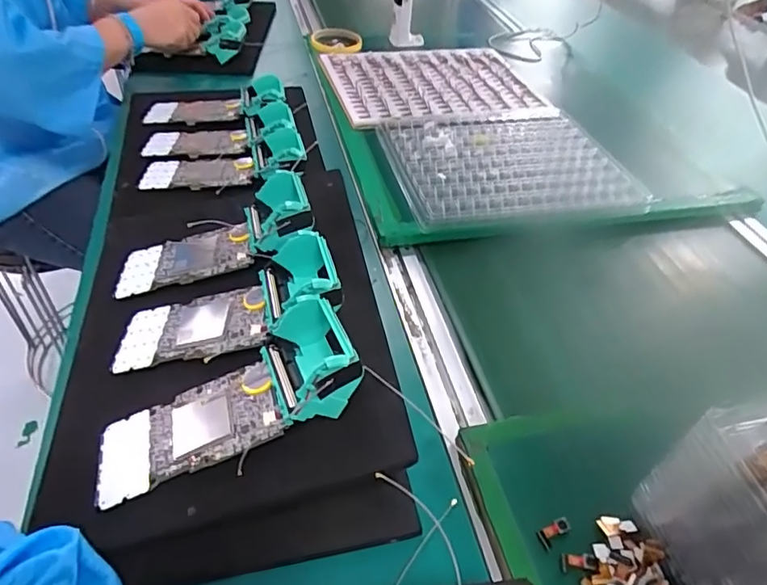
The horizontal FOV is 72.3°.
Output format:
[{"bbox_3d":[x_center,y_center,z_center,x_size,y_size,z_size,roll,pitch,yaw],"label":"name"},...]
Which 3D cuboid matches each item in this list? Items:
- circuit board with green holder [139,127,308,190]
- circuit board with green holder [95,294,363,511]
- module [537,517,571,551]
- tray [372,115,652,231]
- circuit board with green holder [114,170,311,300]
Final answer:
[{"bbox_3d":[-0.190,-0.155,0.629,0.194,0.030,0.068,-11,41,4],"label":"circuit board with green holder"},{"bbox_3d":[-0.104,0.074,0.351,0.188,0.041,0.069,-28,44,4],"label":"circuit board with green holder"},{"bbox_3d":[0.113,0.158,0.346,0.023,0.004,0.012,-31,51,-15],"label":"module"},{"bbox_3d":[0.151,-0.166,0.662,0.282,0.034,0.225,-4,41,-13],"label":"tray"},{"bbox_3d":[-0.151,-0.047,0.473,0.187,0.027,0.073,-24,41,10],"label":"circuit board with green holder"}]

